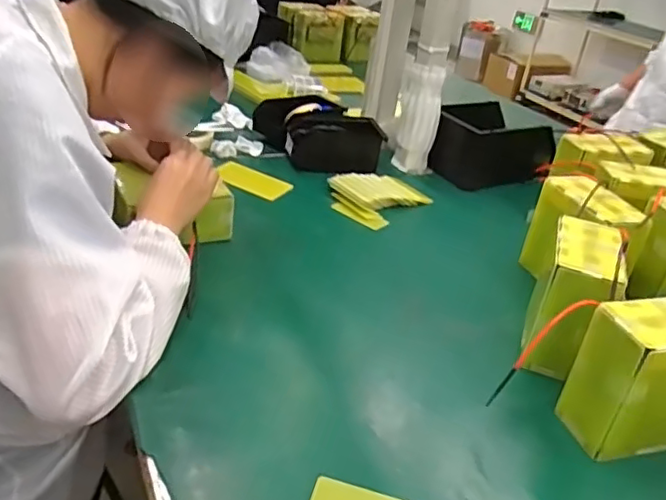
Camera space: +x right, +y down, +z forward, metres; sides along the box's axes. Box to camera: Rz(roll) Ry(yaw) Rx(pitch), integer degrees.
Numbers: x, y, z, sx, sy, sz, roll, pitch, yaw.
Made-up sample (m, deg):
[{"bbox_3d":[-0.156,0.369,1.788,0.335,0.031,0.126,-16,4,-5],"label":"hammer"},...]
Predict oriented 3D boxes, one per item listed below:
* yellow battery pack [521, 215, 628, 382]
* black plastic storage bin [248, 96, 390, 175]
[{"bbox_3d":[0.287,0.057,0.724,0.077,0.143,0.149,18,31,17],"label":"yellow battery pack"},{"bbox_3d":[-0.029,-0.230,1.196,0.198,0.085,0.256,-5,32,-21],"label":"black plastic storage bin"}]

